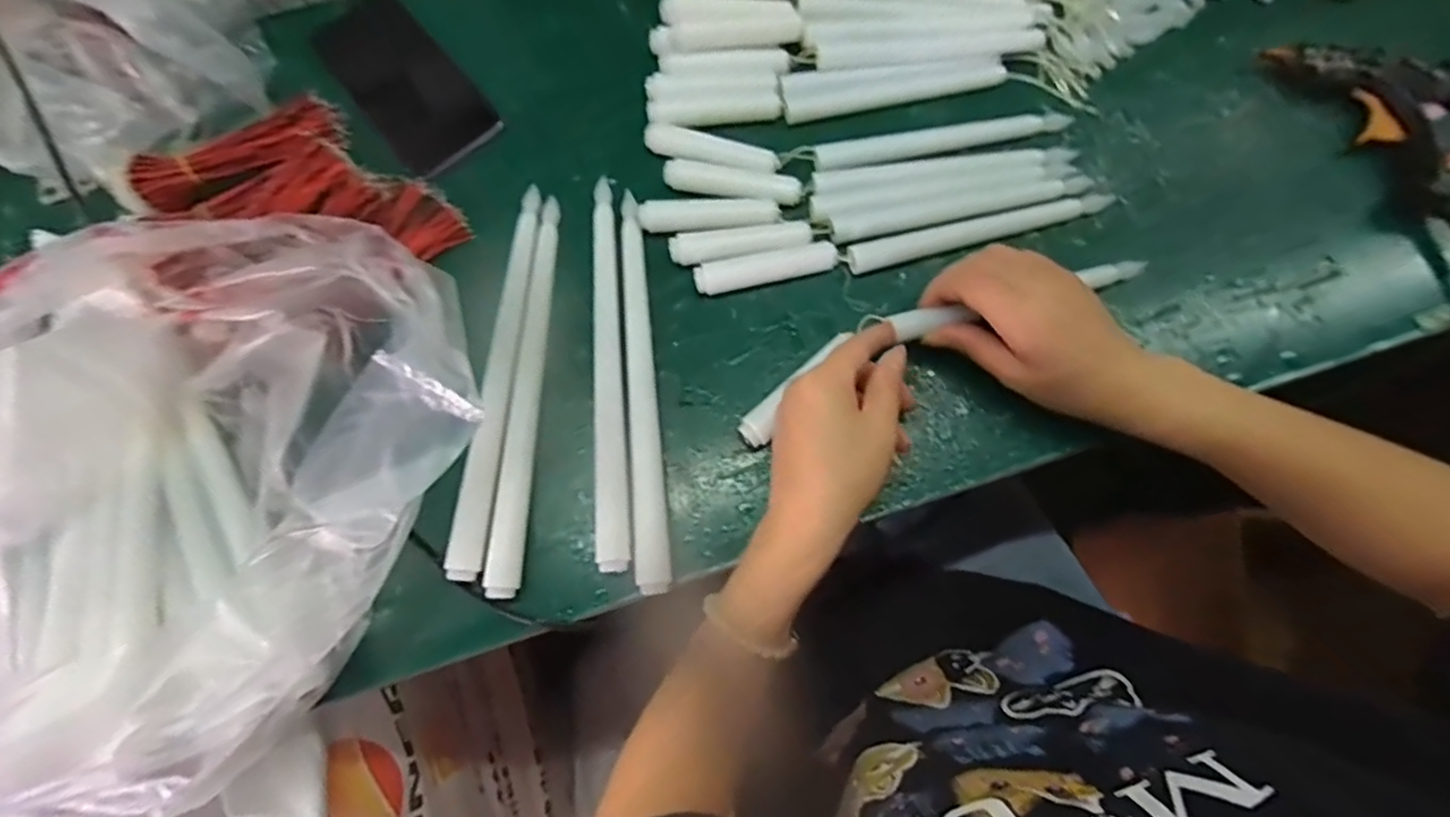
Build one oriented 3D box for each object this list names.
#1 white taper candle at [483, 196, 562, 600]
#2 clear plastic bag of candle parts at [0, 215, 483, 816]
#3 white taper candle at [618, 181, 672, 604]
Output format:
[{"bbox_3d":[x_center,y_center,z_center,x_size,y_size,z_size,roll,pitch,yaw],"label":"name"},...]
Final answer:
[{"bbox_3d":[-0.122,-0.014,0.406,0.018,0.015,0.251,2,73,2],"label":"white taper candle"},{"bbox_3d":[-0.289,0.021,0.343,0.271,0.087,0.307,36,77,11],"label":"clear plastic bag of candle parts"},{"bbox_3d":[-0.052,-0.016,0.400,0.018,0.016,0.247,-6,73,-1],"label":"white taper candle"}]

